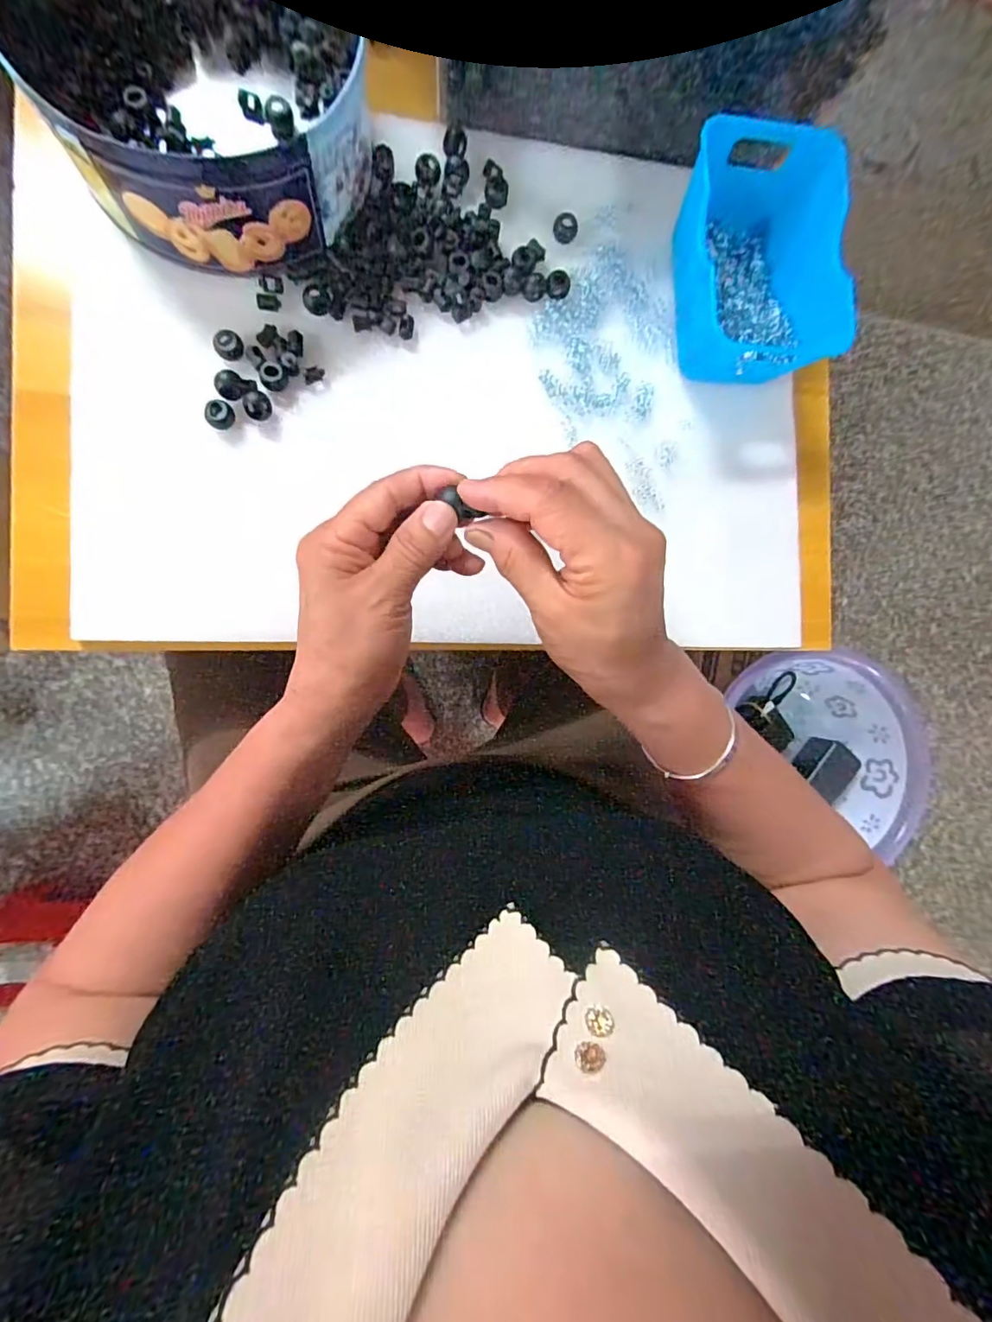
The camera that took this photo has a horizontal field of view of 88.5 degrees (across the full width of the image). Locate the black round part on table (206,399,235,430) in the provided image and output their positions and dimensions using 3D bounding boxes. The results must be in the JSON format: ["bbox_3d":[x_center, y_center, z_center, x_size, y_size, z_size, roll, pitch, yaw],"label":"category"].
[{"bbox_3d":[-0.180,-0.161,0.332,0.014,0.010,0.017,42,83,-6],"label":"black round part on table"}]

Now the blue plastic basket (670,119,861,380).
[{"bbox_3d":[0.183,-0.278,0.356,0.101,0.063,0.142,-2,89,-9],"label":"blue plastic basket"}]

